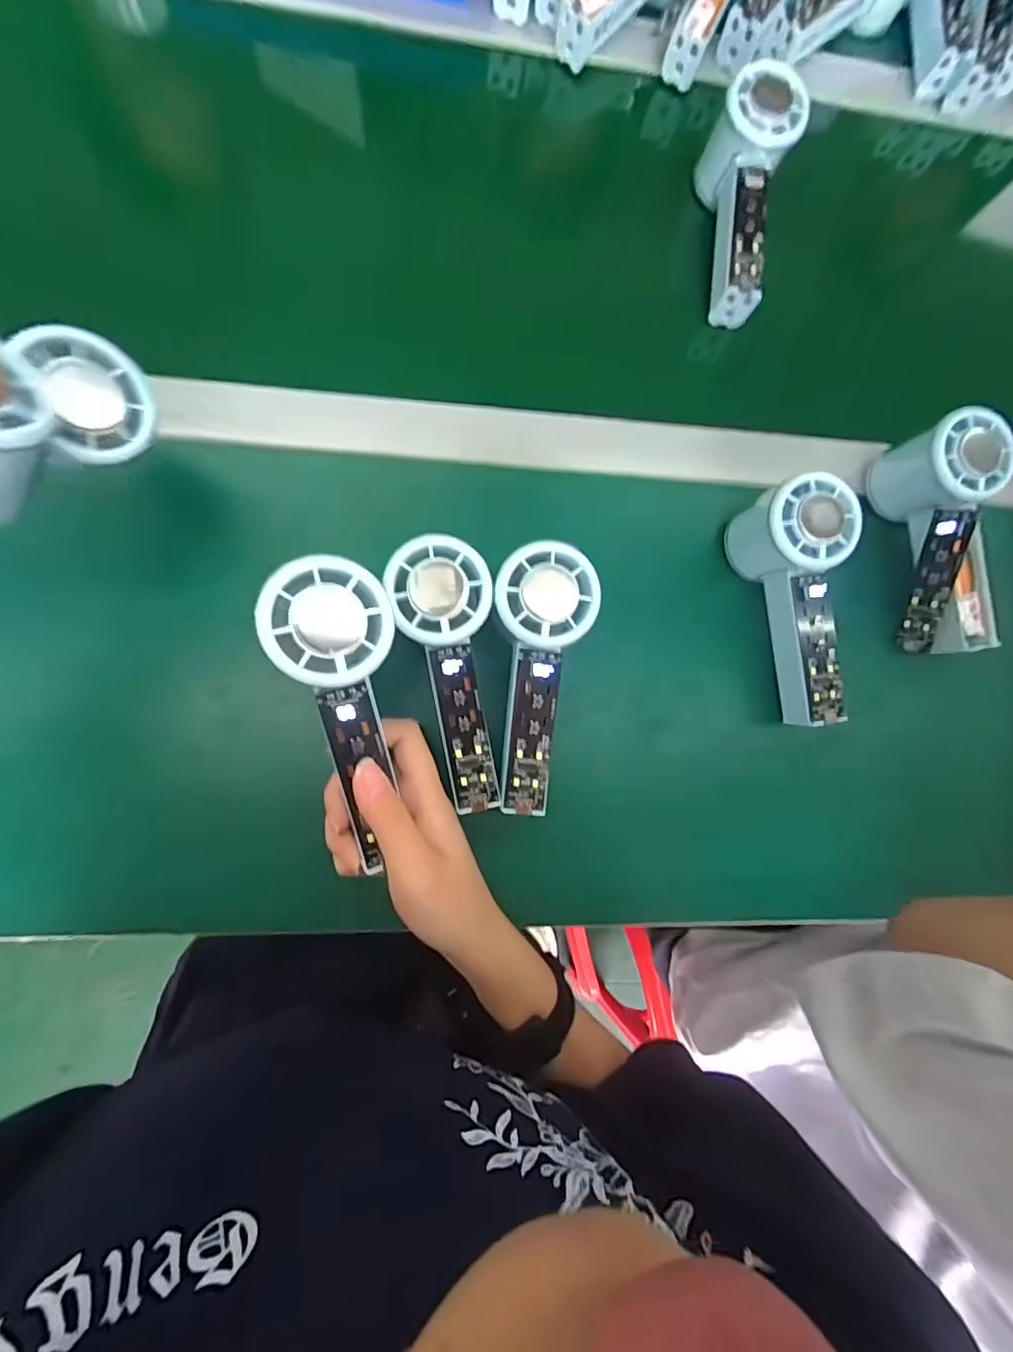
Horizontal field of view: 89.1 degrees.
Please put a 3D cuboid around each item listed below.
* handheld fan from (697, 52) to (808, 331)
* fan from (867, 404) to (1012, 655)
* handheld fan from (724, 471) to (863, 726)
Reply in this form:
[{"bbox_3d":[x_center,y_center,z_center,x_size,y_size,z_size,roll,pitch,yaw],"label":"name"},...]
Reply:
[{"bbox_3d":[0.171,-0.338,0.374,0.049,0.052,0.152,3,96,-7],"label":"handheld fan"},{"bbox_3d":[0.296,-0.092,0.345,0.051,0.058,0.150,-6,84,-8],"label":"fan"},{"bbox_3d":[0.185,-0.046,0.335,0.055,0.062,0.151,-9,97,-8],"label":"handheld fan"}]

